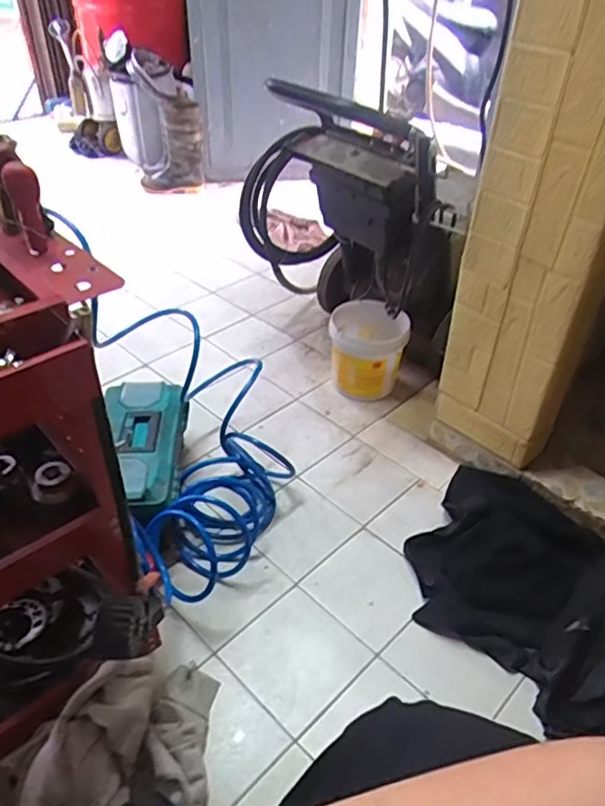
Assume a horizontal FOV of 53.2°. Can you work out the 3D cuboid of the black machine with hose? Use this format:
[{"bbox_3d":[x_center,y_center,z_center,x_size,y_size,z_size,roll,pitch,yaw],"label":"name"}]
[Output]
[{"bbox_3d":[0.108,-0.404,1.462,0.266,0.652,0.527,-31,50,-34],"label":"black machine with hose"}]

